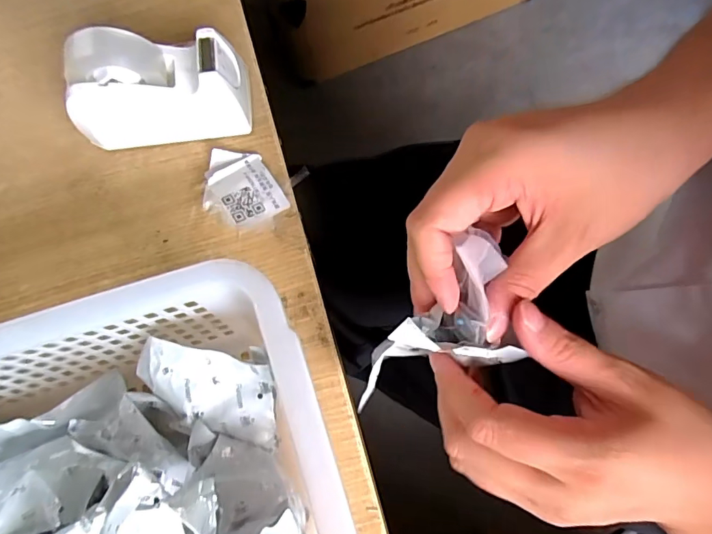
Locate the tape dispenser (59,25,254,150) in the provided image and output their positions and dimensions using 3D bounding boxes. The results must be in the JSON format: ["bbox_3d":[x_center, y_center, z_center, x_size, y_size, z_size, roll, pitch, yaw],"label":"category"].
[{"bbox_3d":[-0.134,-0.119,0.307,0.114,0.074,0.049,-6,79,0],"label":"tape dispenser"}]

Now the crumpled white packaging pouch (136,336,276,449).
[{"bbox_3d":[-0.080,0.068,0.254,0.077,0.018,0.053,13,103,0],"label":"crumpled white packaging pouch"}]

